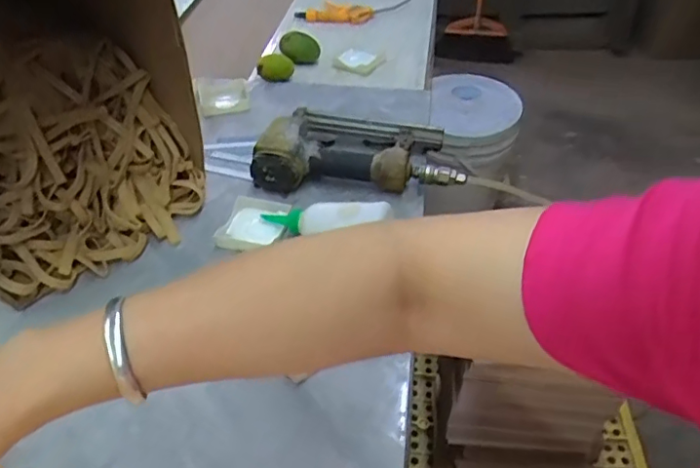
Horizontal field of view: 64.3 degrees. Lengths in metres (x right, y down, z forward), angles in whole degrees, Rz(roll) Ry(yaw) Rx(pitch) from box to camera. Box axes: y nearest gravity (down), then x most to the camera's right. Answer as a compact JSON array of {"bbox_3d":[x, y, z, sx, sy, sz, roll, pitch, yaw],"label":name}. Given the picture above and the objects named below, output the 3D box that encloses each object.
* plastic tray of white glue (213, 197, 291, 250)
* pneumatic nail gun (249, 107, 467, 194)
[{"bbox_3d":[-0.115,-0.010,0.671,0.074,0.022,0.078,15,46,15],"label":"plastic tray of white glue"},{"bbox_3d":[0.009,-0.122,0.751,0.263,0.060,0.151,1,44,0],"label":"pneumatic nail gun"}]

